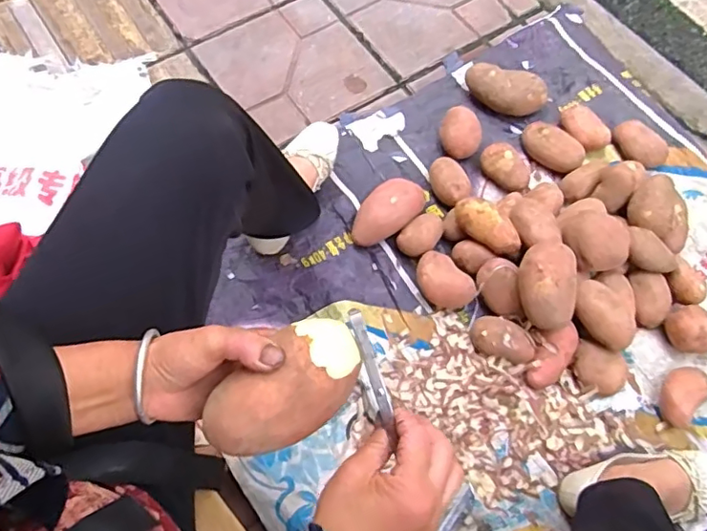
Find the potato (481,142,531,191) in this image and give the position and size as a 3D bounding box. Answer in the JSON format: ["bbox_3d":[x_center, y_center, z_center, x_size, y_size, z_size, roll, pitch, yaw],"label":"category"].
[{"bbox_3d":[0.267,-0.170,0.991,0.093,0.049,0.059,35,71,15],"label":"potato"}]

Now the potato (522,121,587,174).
[{"bbox_3d":[0.352,-0.208,1.004,0.115,0.049,0.068,31,70,14],"label":"potato"}]

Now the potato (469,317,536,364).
[{"bbox_3d":[0.227,0.110,0.855,0.092,0.045,0.064,12,66,6],"label":"potato"}]

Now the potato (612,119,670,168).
[{"bbox_3d":[0.509,-0.214,1.005,0.097,0.048,0.056,38,71,16],"label":"potato"}]

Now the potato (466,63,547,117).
[{"bbox_3d":[0.280,-0.321,1.046,0.149,0.060,0.072,17,67,9],"label":"potato"}]

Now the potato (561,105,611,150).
[{"bbox_3d":[0.416,-0.248,1.016,0.049,0.040,0.094,-30,69,-12],"label":"potato"}]

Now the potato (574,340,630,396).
[{"bbox_3d":[0.363,0.156,0.843,0.078,0.043,0.065,27,69,13],"label":"potato"}]

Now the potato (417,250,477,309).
[{"bbox_3d":[0.144,0.027,0.894,0.099,0.043,0.073,28,69,13],"label":"potato"}]

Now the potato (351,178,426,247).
[{"bbox_3d":[0.055,-0.089,0.931,0.143,0.047,0.078,-38,71,-15],"label":"potato"}]

